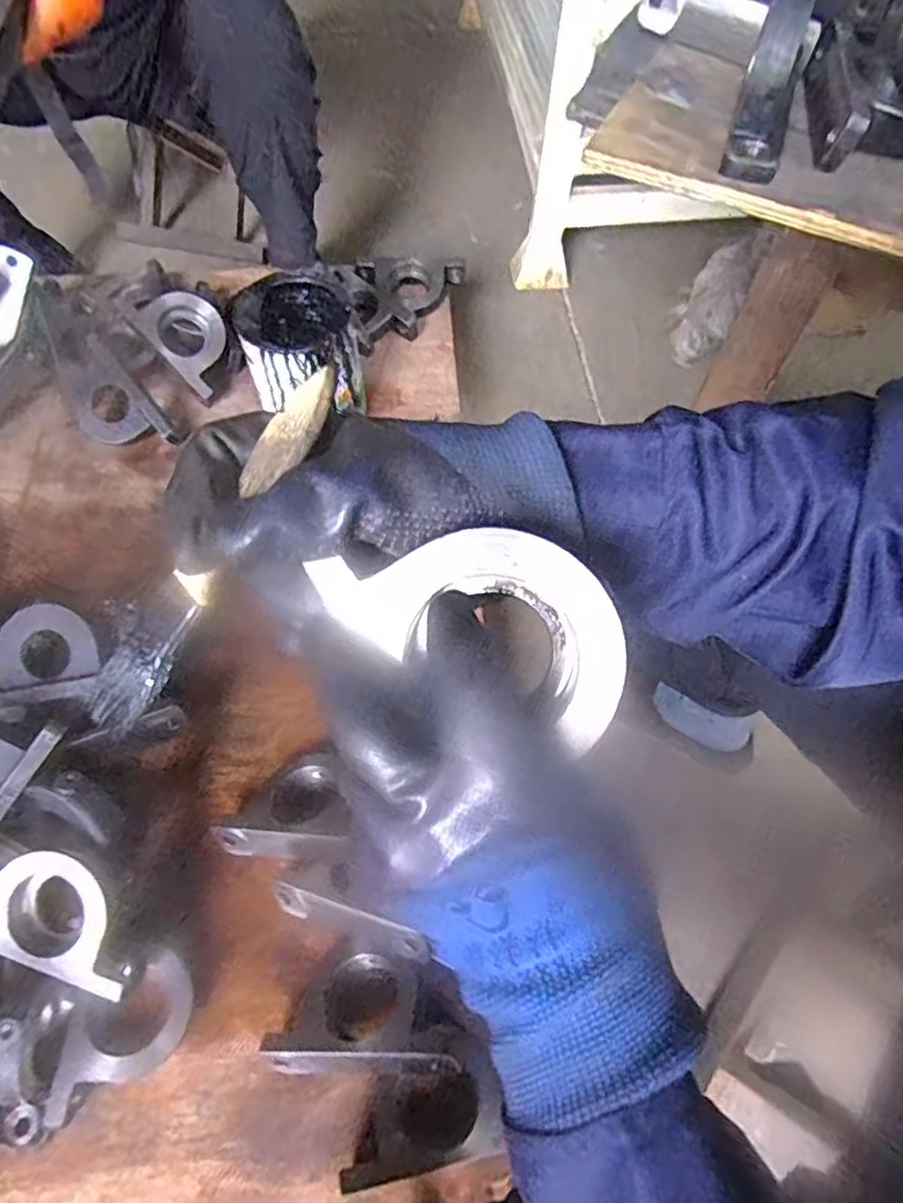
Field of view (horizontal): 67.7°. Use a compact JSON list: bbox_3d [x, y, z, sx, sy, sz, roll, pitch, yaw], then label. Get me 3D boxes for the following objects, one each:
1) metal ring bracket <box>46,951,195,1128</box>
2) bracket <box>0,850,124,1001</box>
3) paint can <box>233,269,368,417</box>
[{"bbox_3d":[-0.262,0.340,0.534,0.116,0.034,0.072,-33,67,-17],"label":"metal ring bracket"},{"bbox_3d":[-0.302,0.236,0.511,0.137,0.023,0.080,23,80,-5],"label":"bracket"},{"bbox_3d":[-0.171,-0.290,0.766,0.120,0.108,0.128,-14,63,-8],"label":"paint can"}]

